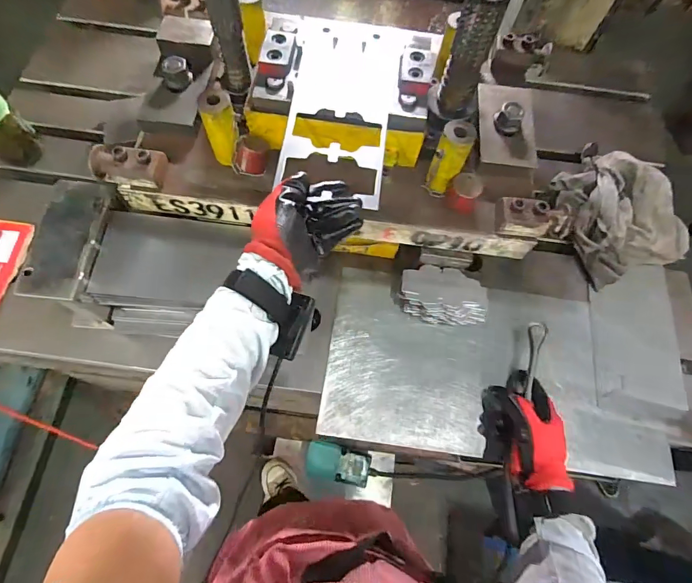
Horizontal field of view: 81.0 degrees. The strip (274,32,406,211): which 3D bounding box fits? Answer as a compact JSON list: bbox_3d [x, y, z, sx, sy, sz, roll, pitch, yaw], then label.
[{"bbox_3d":[-0.005,-0.229,0.505,0.127,0.009,0.274,9,67,1],"label":"strip"}]

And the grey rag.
[{"bbox_3d":[0.462,-0.140,0.679,0.181,0.067,0.235,-9,68,-7],"label":"grey rag"}]

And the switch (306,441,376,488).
[{"bbox_3d":[-0.014,0.531,1.241,0.216,0.118,0.103,10,67,1],"label":"switch"}]

